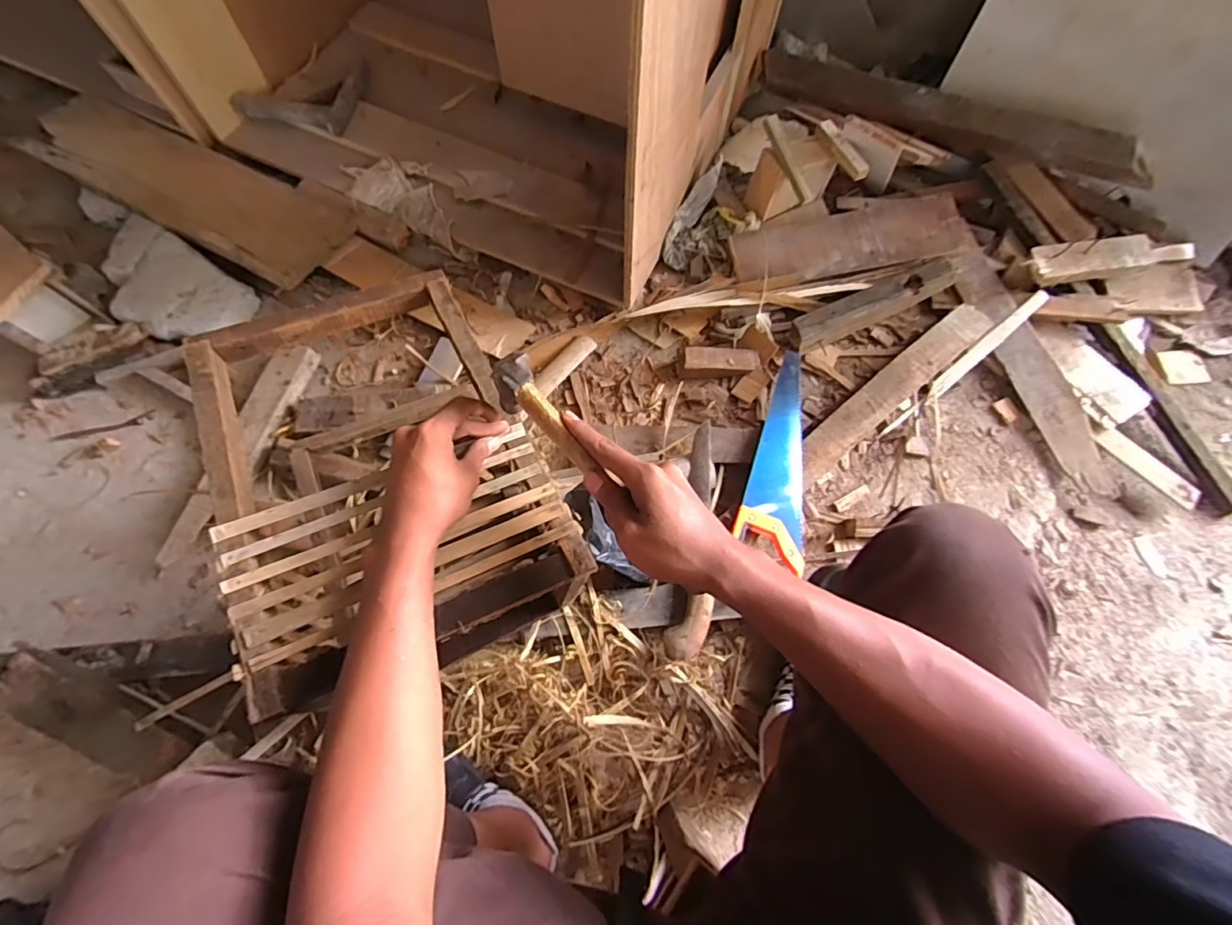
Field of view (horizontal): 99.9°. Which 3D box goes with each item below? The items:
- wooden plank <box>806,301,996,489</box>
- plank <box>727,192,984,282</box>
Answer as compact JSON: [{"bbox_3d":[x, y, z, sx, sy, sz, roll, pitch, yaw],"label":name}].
[{"bbox_3d":[0.462,-0.123,0.869,0.435,0.018,0.064,-39,85,-8],"label":"wooden plank"},{"bbox_3d":[0.427,-0.412,0.956,0.412,0.020,0.128,-8,78,7],"label":"plank"}]

